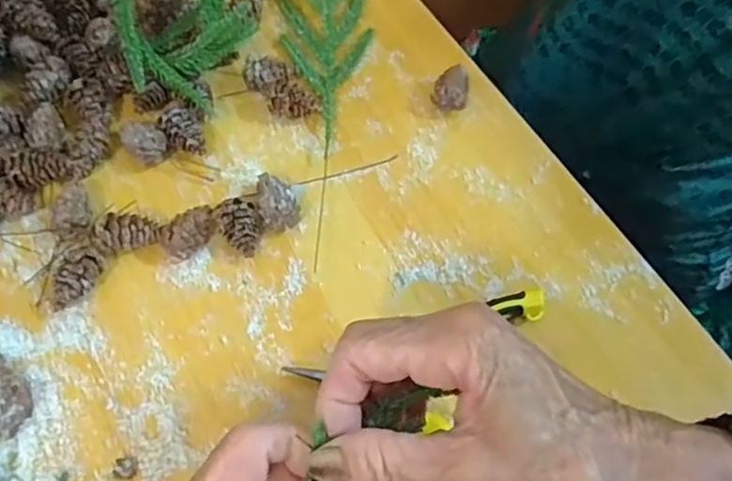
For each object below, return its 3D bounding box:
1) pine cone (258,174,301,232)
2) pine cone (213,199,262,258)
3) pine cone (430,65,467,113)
[{"bbox_3d":[-0.052,-0.023,0.377,0.023,0.023,0.037,-16,65,-9],"label":"pine cone"},{"bbox_3d":[-0.072,-0.008,0.371,0.024,0.019,0.033,-26,68,-14],"label":"pine cone"},{"bbox_3d":[0.056,-0.098,0.417,0.022,0.018,0.031,20,65,7],"label":"pine cone"}]

